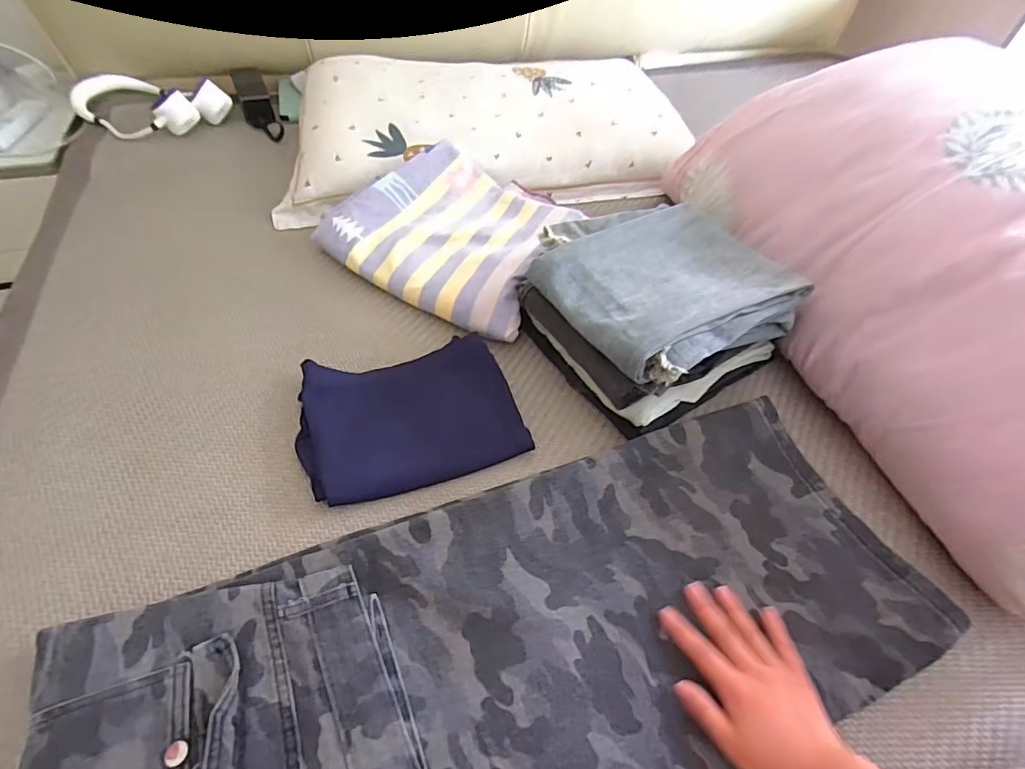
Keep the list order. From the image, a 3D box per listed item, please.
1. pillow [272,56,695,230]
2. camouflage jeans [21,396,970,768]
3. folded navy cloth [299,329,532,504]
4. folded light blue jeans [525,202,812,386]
[{"bbox_3d":[-0.049,-0.470,0.914,0.724,0.098,0.418,-9,53,-12],"label":"pillow"},{"bbox_3d":[0.019,0.222,0.431,0.703,0.043,0.290,-16,55,-19],"label":"camouflage jeans"},{"bbox_3d":[-0.115,0.024,0.551,0.230,0.069,0.167,-16,55,-16],"label":"folded navy cloth"},{"bbox_3d":[0.172,-0.126,0.582,0.260,0.053,0.246,-24,57,-20],"label":"folded light blue jeans"}]

